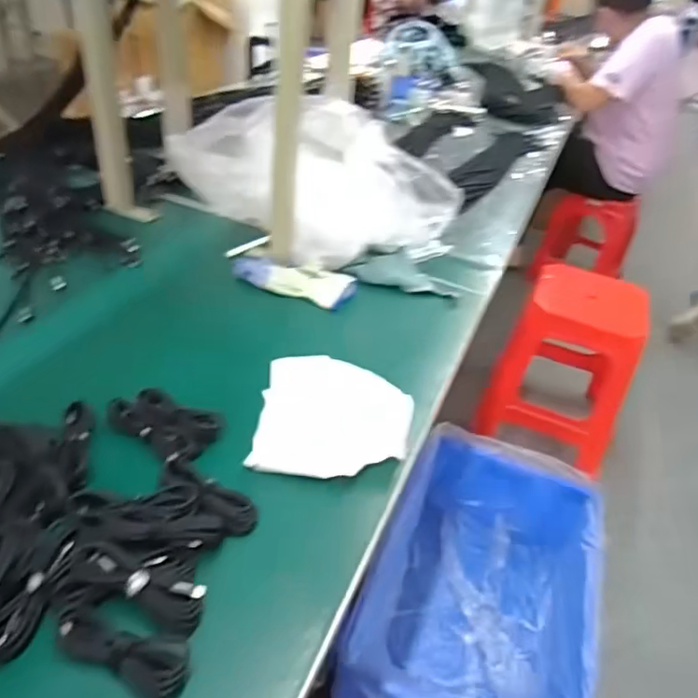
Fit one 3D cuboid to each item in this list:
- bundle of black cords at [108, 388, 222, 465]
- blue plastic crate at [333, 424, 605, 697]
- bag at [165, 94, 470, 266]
[{"bbox_3d":[-0.202,0.082,0.611,0.108,0.029,0.075,23,41,19],"label":"bundle of black cords"},{"bbox_3d":[0.271,0.528,1.168,0.424,0.278,0.644,20,40,15],"label":"blue plastic crate"},{"bbox_3d":[-0.056,-0.271,0.914,0.458,0.197,0.180,14,38,8],"label":"bag"}]

